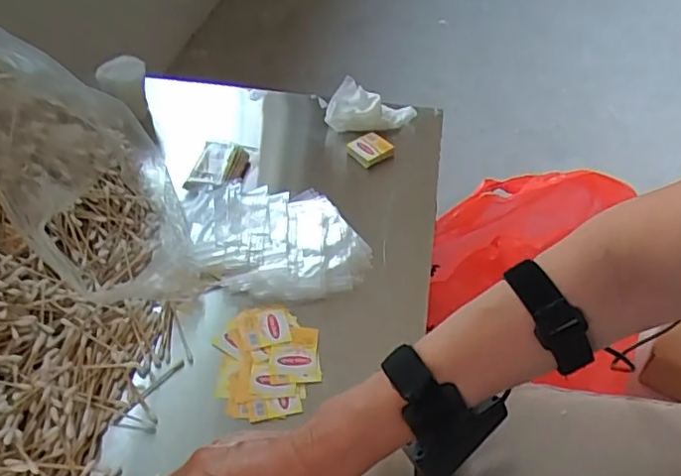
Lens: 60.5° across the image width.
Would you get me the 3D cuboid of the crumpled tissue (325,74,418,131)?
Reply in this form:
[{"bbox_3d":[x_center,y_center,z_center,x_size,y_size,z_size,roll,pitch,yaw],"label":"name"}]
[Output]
[{"bbox_3d":[0.039,-0.164,0.737,0.108,0.043,0.064,7,47,8],"label":"crumpled tissue"}]

